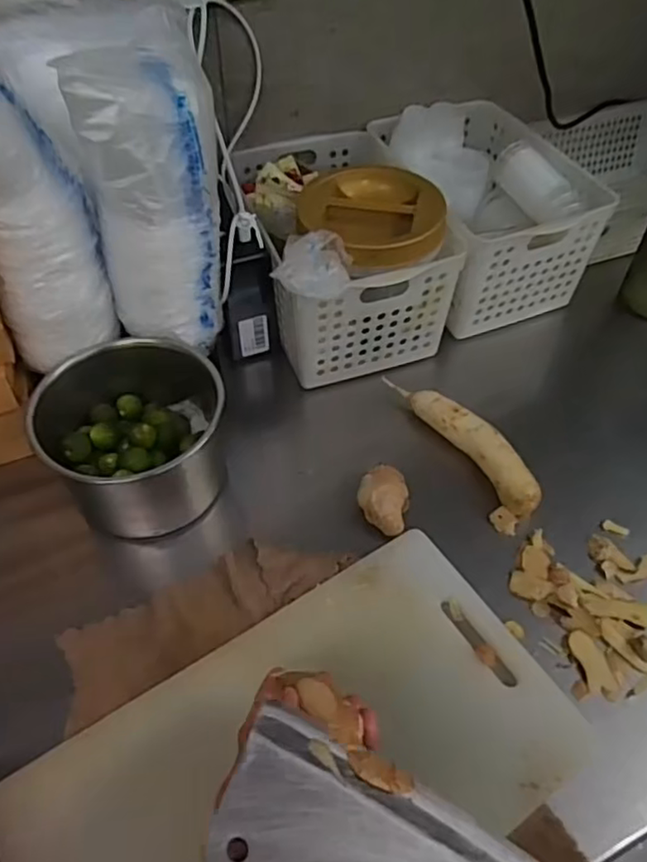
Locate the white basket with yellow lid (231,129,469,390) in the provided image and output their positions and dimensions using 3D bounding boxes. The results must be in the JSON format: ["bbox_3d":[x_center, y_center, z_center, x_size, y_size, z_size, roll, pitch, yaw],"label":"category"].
[{"bbox_3d":[0.020,-0.205,0.674,0.177,0.164,0.290,-10,52,-9],"label":"white basket with yellow lid"}]

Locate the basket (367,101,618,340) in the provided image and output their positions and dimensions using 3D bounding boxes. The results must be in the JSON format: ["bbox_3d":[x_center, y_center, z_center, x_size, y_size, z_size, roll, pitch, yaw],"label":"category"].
[{"bbox_3d":[0.180,-0.259,0.733,0.190,0.146,0.262,-15,53,-13],"label":"basket"}]

